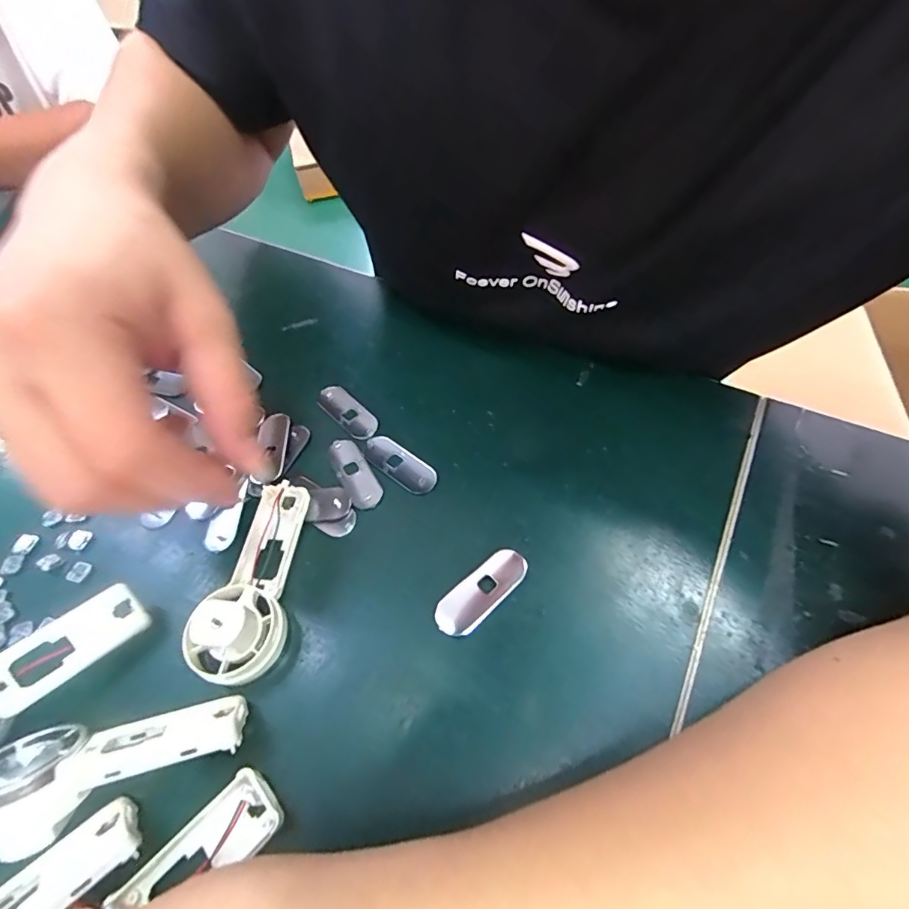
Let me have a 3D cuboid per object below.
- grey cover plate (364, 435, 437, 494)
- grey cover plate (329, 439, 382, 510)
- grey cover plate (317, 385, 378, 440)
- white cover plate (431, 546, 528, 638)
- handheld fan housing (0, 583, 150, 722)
[{"bbox_3d":[-0.032,0.004,0.268,0.050,0.004,0.019,34,64,23],"label":"grey cover plate"},{"bbox_3d":[-0.058,0.009,0.266,0.017,0.004,0.050,-27,58,-15],"label":"grey cover plate"},{"bbox_3d":[-0.067,-0.028,0.291,0.020,0.004,0.050,-39,62,-21],"label":"grey cover plate"},{"bbox_3d":[0.013,0.065,0.222,0.050,0.005,0.020,-38,62,-21],"label":"white cover plate"},{"bbox_3d":[-0.183,0.093,0.196,0.094,0.017,0.037,-35,86,-33],"label":"handheld fan housing"}]

